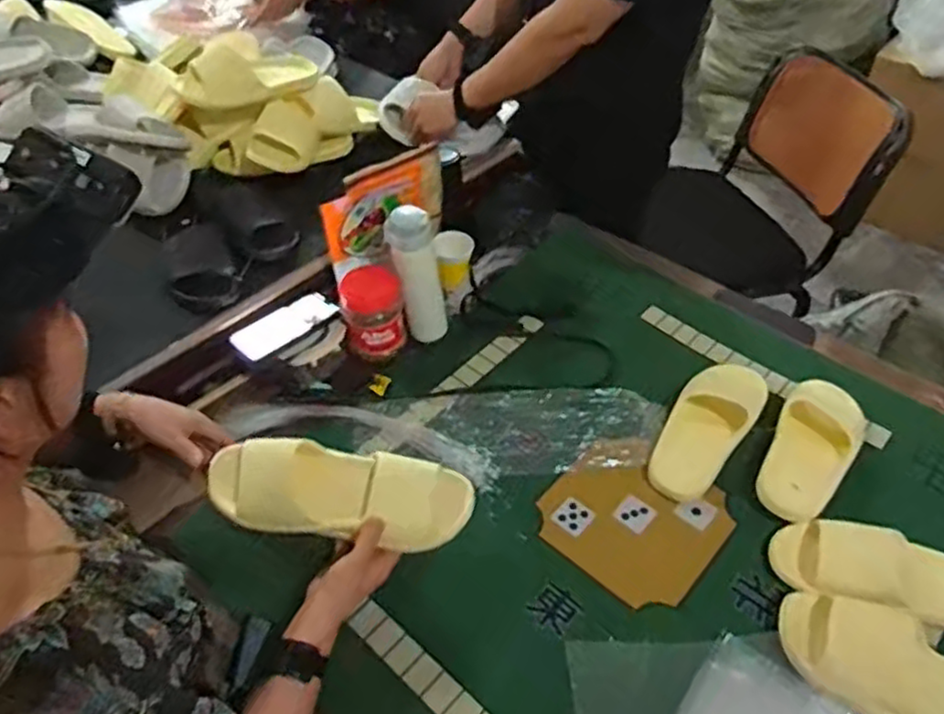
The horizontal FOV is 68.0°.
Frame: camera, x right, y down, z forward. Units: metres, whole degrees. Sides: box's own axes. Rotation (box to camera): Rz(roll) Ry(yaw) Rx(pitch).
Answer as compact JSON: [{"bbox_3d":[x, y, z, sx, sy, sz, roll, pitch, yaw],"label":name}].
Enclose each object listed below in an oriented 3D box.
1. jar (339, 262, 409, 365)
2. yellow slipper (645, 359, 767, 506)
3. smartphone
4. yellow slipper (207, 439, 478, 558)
[{"bbox_3d":[-0.154,-0.078,1.098,0.092,0.134,0.113,-8,49,-6],"label":"jar"},{"bbox_3d":[0.335,0.086,0.983,0.100,0.055,0.258,30,55,24],"label":"yellow slipper"},{"bbox_3d":[-0.285,-0.048,1.069,0.158,0.006,0.074,-34,56,-26],"label":"smartphone"},{"bbox_3d":[-0.153,0.162,0.845,0.302,0.080,0.109,11,89,-8],"label":"yellow slipper"}]

